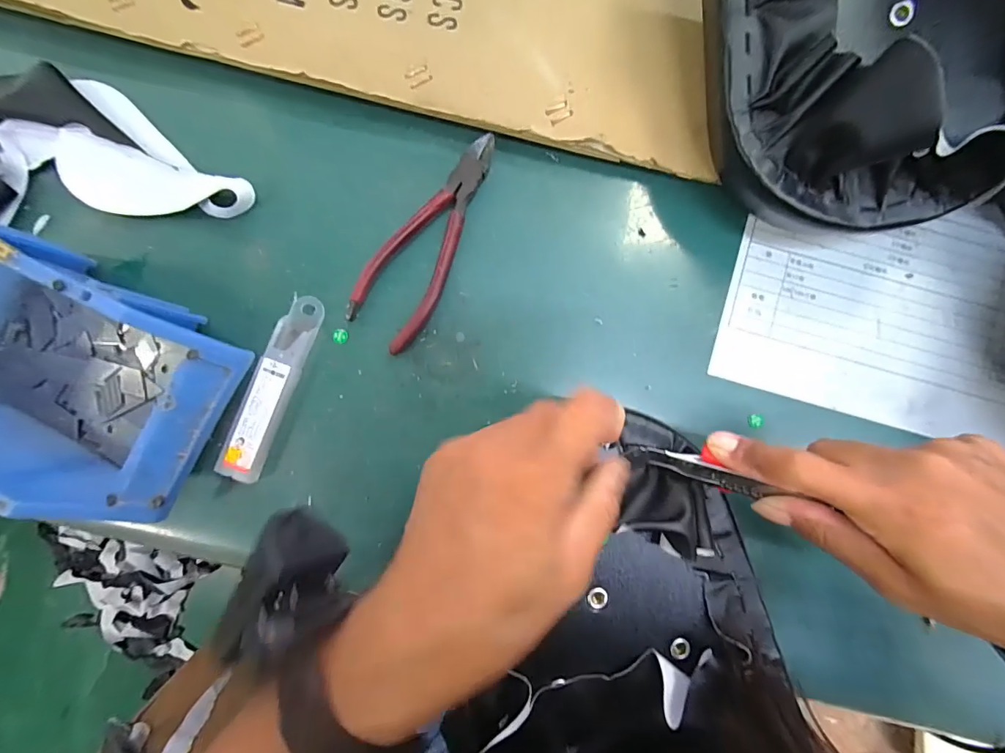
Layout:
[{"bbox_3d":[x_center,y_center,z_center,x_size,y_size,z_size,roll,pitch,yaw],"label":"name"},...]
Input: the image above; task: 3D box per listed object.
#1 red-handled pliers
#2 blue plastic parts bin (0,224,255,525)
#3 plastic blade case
[{"bbox_3d":[-0.045,-0.092,0.288,0.050,0.010,0.152,34,90,0],"label":"red-handled pliers"},{"bbox_3d":[-0.261,-0.005,0.253,0.175,0.077,0.117,28,90,0],"label":"blue plastic parts bin"},{"bbox_3d":[-0.152,0.007,0.284,0.026,0.014,0.125,20,90,0],"label":"plastic blade case"}]

